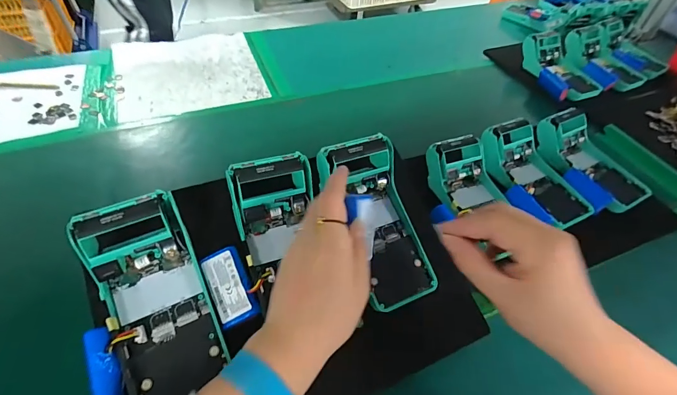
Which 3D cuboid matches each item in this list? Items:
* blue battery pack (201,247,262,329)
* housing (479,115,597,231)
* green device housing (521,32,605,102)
[{"bbox_3d":[-0.096,0.079,0.314,0.035,0.017,0.064,-22,59,-19],"label":"blue battery pack"},{"bbox_3d":[0.284,-0.035,0.514,0.104,0.068,0.166,-19,52,-22],"label":"housing"},{"bbox_3d":[0.467,-0.266,0.744,0.112,0.083,0.166,-6,49,-11],"label":"green device housing"}]

